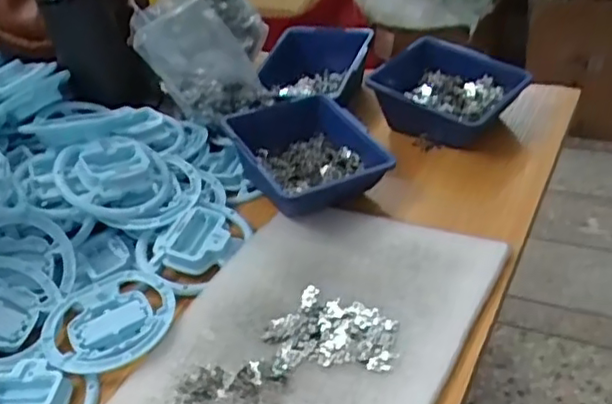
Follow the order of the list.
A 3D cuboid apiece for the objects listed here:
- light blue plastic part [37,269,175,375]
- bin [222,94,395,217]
[{"bbox_3d":[-0.158,0.096,0.520,0.100,0.012,0.099,-6,37,5],"label":"light blue plastic part"},{"bbox_3d":[-0.001,-0.046,0.630,0.118,0.059,0.152,-28,41,-19],"label":"bin"}]

